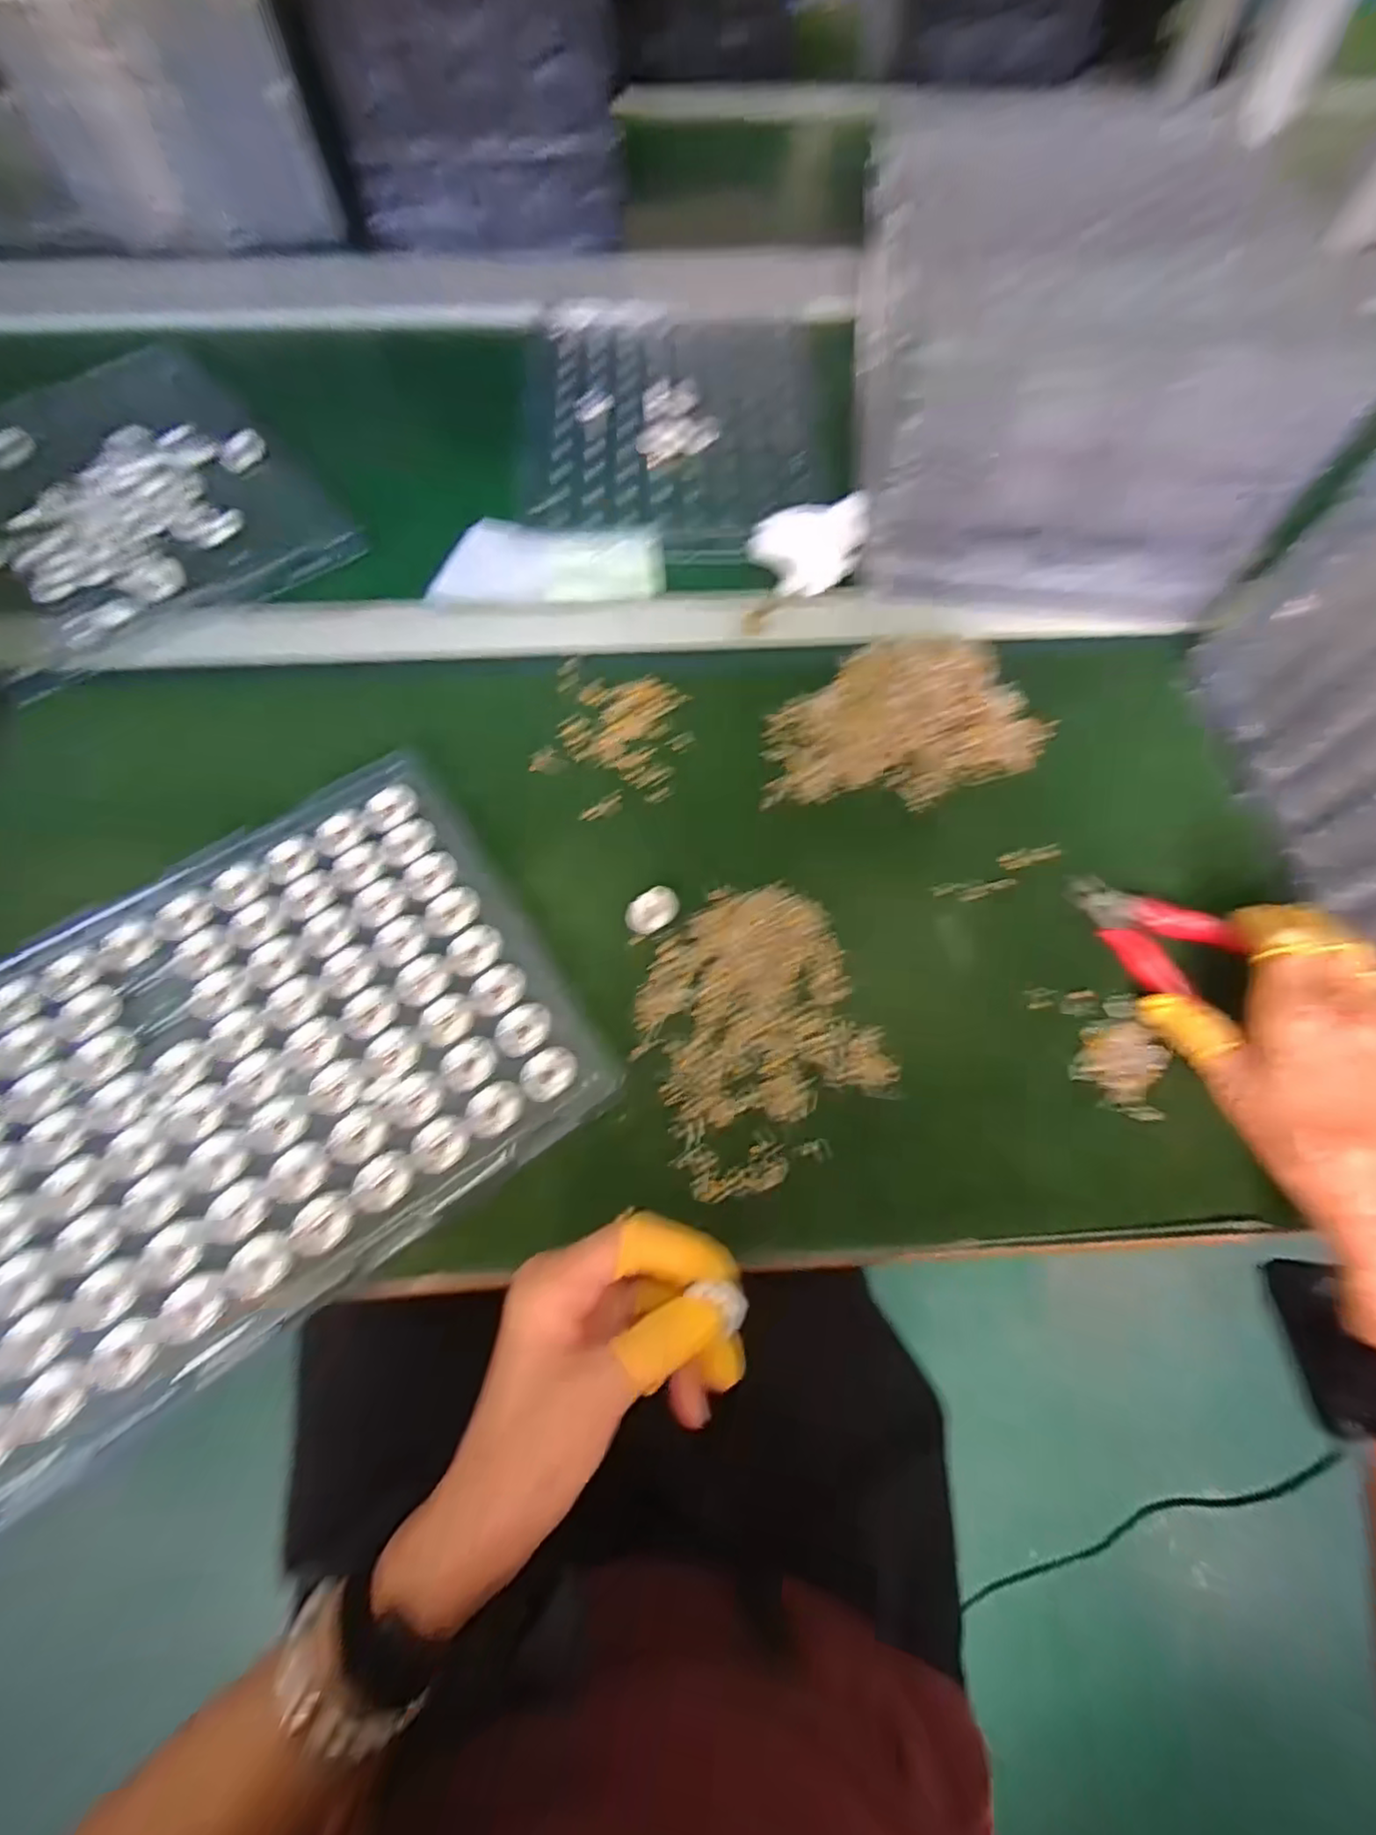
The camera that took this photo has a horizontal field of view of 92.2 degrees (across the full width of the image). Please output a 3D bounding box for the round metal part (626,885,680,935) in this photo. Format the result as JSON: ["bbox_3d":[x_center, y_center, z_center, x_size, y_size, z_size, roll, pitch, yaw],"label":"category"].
[{"bbox_3d":[-0.021,-0.004,0.390,0.032,0.013,0.021,-29,70,-13],"label":"round metal part"}]

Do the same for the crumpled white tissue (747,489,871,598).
[{"bbox_3d":[0.092,-0.279,0.501,0.091,0.035,0.062,-7,67,-4],"label":"crumpled white tissue"}]

